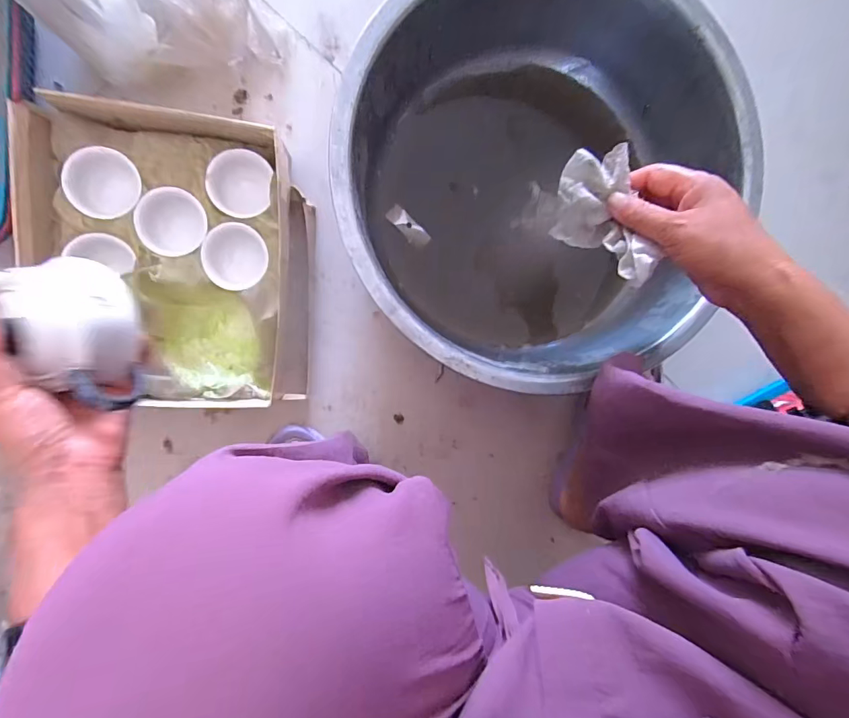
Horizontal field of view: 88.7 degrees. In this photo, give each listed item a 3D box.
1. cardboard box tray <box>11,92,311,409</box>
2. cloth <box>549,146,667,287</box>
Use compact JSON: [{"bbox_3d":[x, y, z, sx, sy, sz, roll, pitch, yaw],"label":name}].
[{"bbox_3d":[-0.244,-0.099,0.433,0.245,0.076,0.279,3,93,-8],"label":"cardboard box tray"},{"bbox_3d":[0.140,-0.113,0.352,0.048,0.065,0.109,-8,95,-7],"label":"cloth"}]

